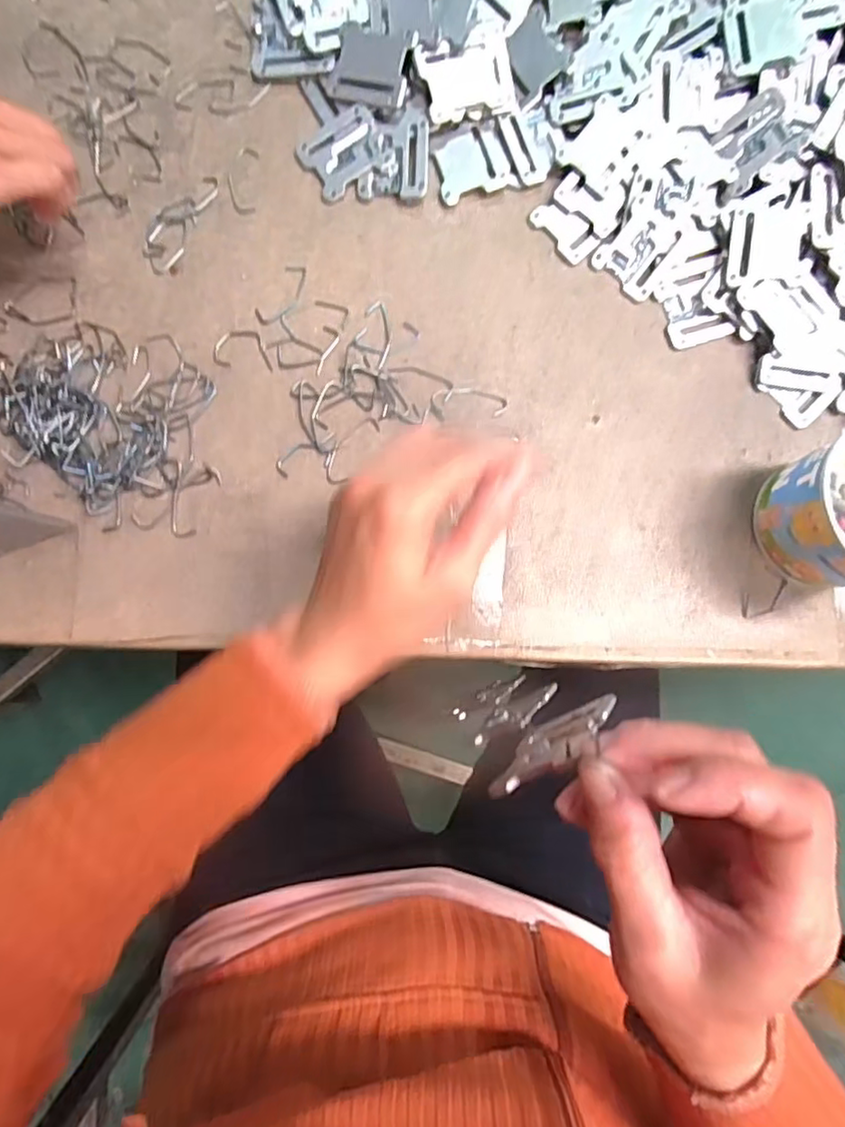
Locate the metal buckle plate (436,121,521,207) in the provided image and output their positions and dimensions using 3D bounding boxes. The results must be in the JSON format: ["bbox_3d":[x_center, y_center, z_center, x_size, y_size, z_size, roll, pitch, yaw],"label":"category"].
[{"bbox_3d":[0.032,-0.256,0.380,0.047,0.006,0.042,-18,85,-5],"label":"metal buckle plate"}]

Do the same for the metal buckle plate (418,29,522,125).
[{"bbox_3d":[0.029,-0.300,0.369,0.056,0.004,0.041,-17,104,-5],"label":"metal buckle plate"}]

